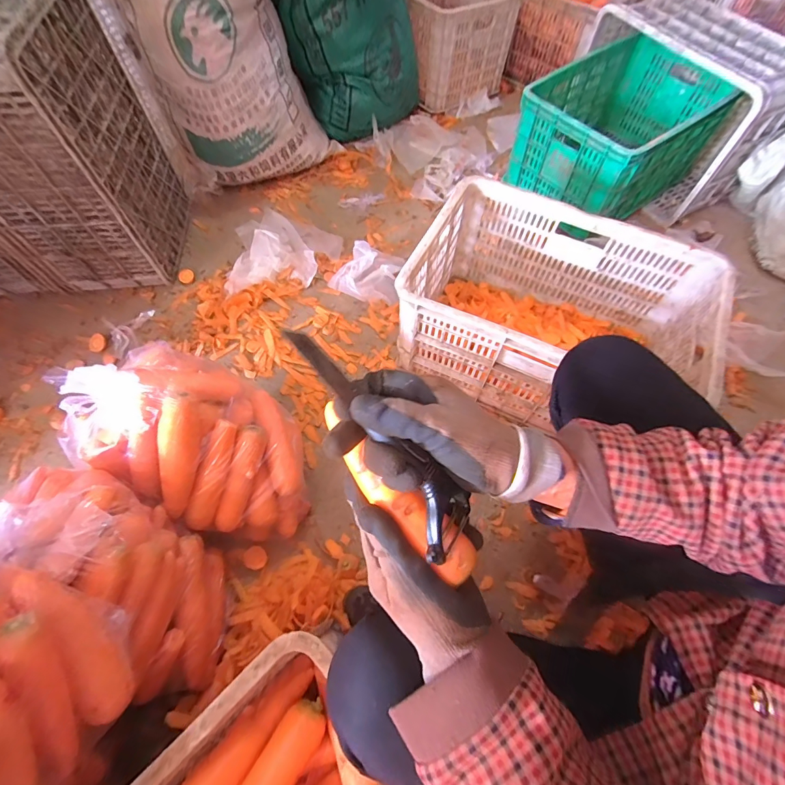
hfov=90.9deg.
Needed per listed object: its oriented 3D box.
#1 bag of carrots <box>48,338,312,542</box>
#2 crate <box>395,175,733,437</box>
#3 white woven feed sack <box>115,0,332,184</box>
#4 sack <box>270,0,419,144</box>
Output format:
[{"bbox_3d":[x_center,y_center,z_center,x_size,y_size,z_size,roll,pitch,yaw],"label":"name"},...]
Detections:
[{"bbox_3d":[-0.307,0.080,0.640,0.341,0.245,0.237,29,66,13],"label":"bag of carrots"},{"bbox_3d":[0.307,-0.150,0.792,0.511,0.271,0.354,23,64,11],"label":"crate"},{"bbox_3d":[-0.403,-0.902,0.870,0.402,0.732,0.235,-24,65,-13],"label":"white woven feed sack"},{"bbox_3d":[-0.118,-1.055,1.068,0.399,0.526,0.324,2,62,0],"label":"sack"}]

